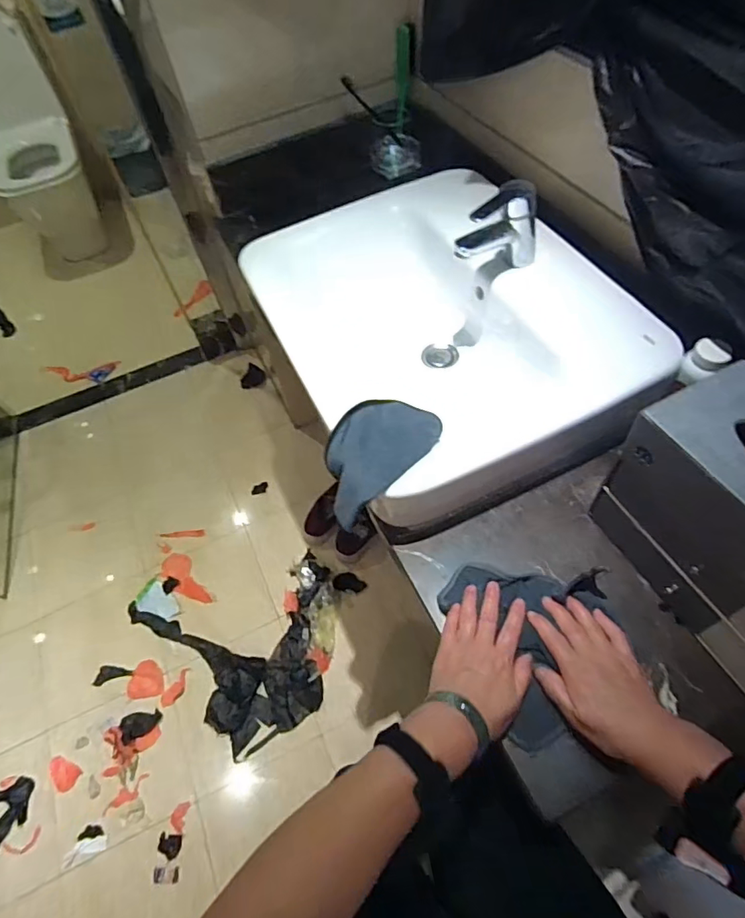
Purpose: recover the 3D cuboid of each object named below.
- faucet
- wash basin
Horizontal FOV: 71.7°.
[{"bbox_3d":[0.167,-0.307,0.691,0.122,0.111,0.039,-22,57,-8],"label":"faucet"},{"bbox_3d":[0.095,-0.191,0.780,0.428,0.169,0.547,-27,58,-12],"label":"wash basin"}]

